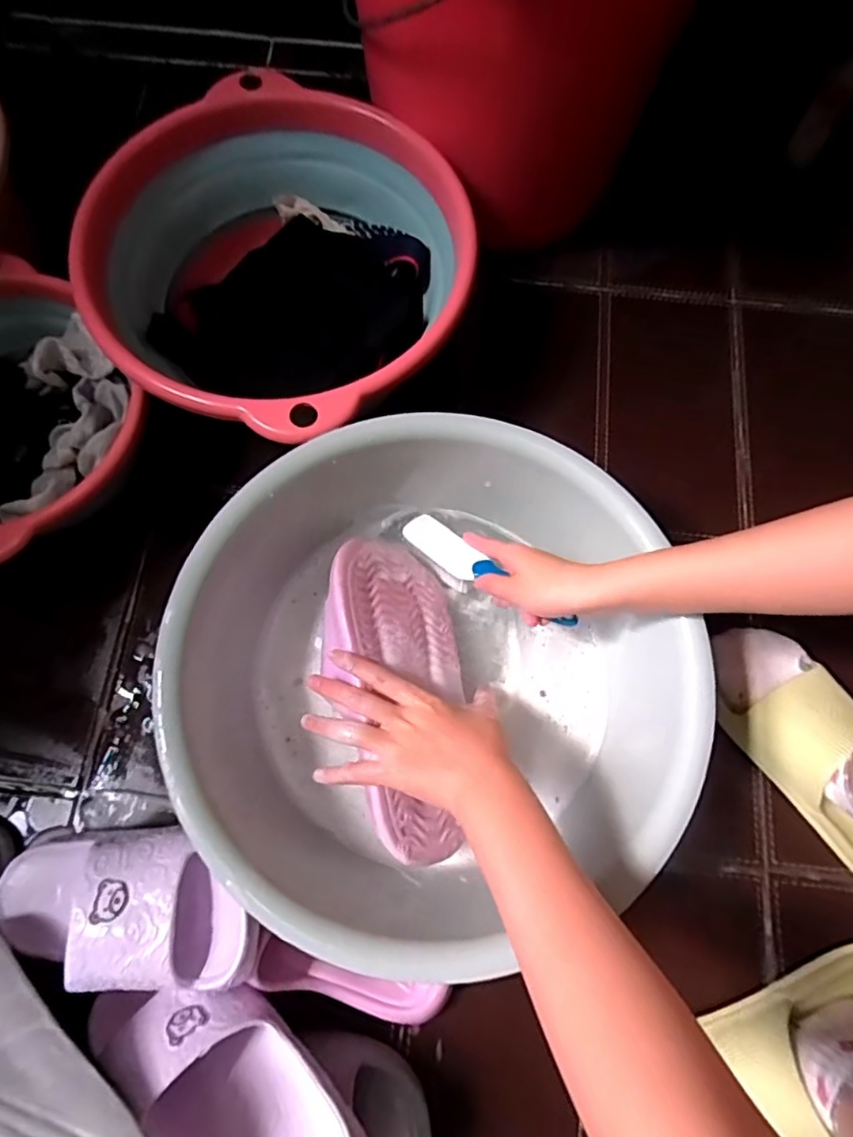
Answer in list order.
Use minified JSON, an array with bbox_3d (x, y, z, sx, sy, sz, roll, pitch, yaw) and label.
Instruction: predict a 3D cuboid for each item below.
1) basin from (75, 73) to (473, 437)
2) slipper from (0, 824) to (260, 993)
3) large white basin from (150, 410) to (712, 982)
[{"bbox_3d":[-0.147,-0.290,0.589,0.348,0.152,0.380,0,74,-1],"label":"basin"},{"bbox_3d":[-0.235,0.245,0.427,0.238,0.065,0.099,-2,73,22],"label":"slipper"},{"bbox_3d":[-0.016,0.083,0.494,0.344,0.185,0.381,12,74,2],"label":"large white basin"}]

